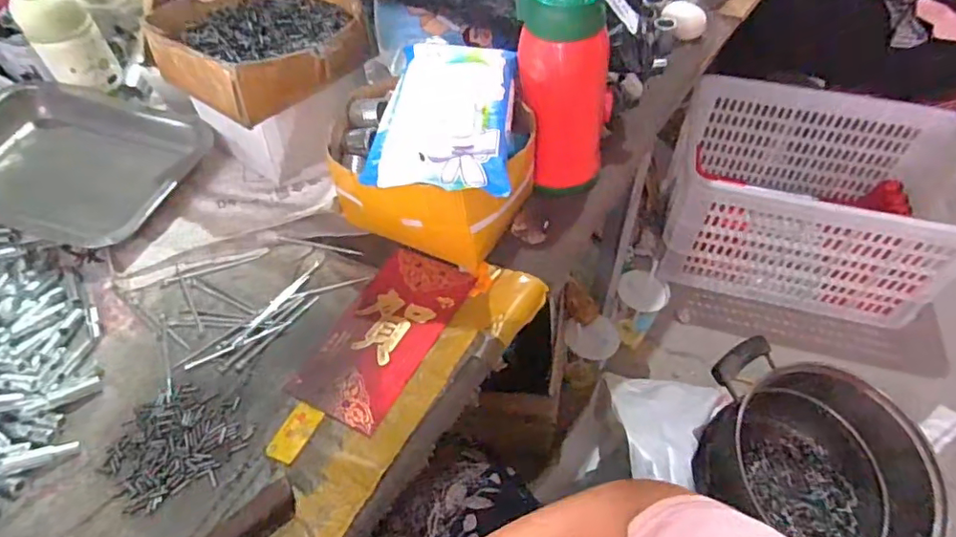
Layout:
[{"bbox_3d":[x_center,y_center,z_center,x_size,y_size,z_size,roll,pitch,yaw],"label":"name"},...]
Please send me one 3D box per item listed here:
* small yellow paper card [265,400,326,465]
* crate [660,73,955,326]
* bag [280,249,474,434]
[{"bbox_3d":[-0.136,0.122,0.411,0.025,0.004,0.044,21,55,17],"label":"small yellow paper card"},{"bbox_3d":[0.706,-0.179,1.242,0.602,0.283,0.452,10,53,9],"label":"crate"},{"bbox_3d":[-0.076,0.052,0.468,0.089,0.004,0.166,21,54,20],"label":"bag"}]

